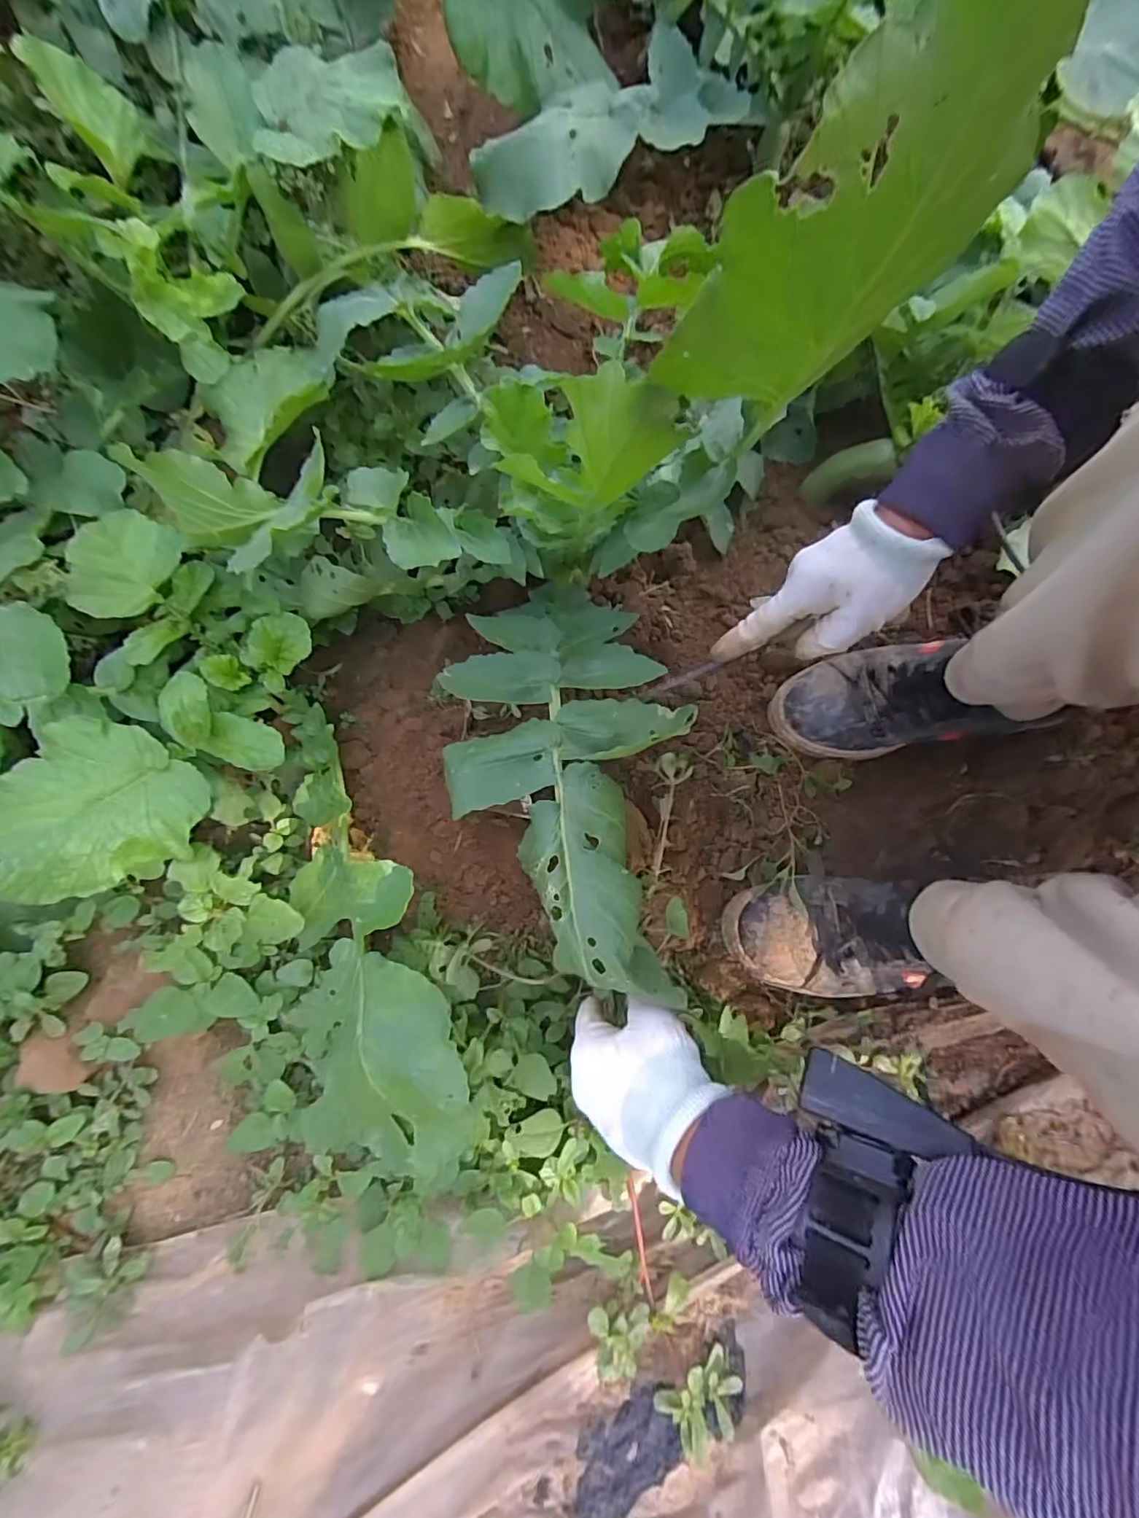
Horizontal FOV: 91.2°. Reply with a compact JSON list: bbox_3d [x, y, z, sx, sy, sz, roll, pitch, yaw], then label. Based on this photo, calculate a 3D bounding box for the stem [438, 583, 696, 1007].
[{"bbox_3d":[0.000,-0.002,0.358,0.143,0.032,0.282,-8,67,-1],"label":"stem"}]

